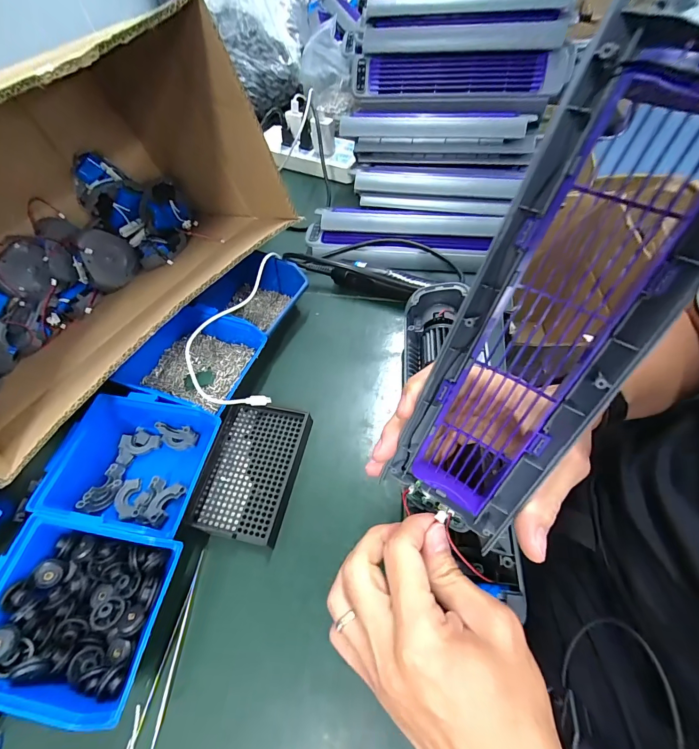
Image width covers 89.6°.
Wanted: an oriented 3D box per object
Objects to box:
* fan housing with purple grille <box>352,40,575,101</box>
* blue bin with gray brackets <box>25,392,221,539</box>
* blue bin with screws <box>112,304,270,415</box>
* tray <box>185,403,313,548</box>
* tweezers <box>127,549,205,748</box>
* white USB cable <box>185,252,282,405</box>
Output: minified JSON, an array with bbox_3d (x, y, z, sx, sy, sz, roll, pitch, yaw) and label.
[{"bbox_3d":[0.160,-0.429,0.509,0.298,0.061,0.079,-3,59,-2],"label":"fan housing with purple grille"},{"bbox_3d":[-0.206,0.086,0.345,0.138,0.064,0.119,7,63,8],"label":"blue bin with gray brackets"},{"bbox_3d":[-0.178,-0.018,0.406,0.135,0.054,0.114,17,65,13],"label":"blue bin with screws"},{"bbox_3d":[-0.102,0.096,0.363,0.096,0.017,0.132,11,59,7],"label":"tray"},{"bbox_3d":[-0.149,0.222,0.291,0.021,0.007,0.134,4,59,2],"label":"tweezers"},{"bbox_3d":[-0.130,-0.062,0.401,0.091,0.023,0.205,6,65,-17],"label":"white USB cable"}]

